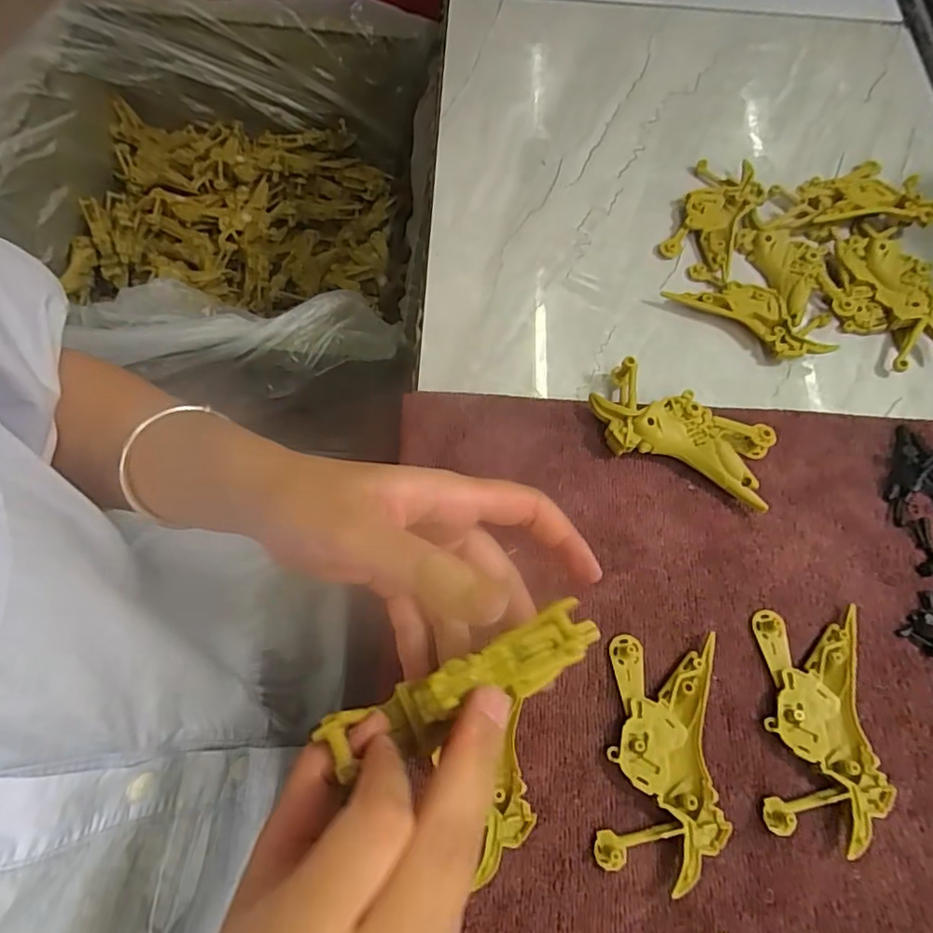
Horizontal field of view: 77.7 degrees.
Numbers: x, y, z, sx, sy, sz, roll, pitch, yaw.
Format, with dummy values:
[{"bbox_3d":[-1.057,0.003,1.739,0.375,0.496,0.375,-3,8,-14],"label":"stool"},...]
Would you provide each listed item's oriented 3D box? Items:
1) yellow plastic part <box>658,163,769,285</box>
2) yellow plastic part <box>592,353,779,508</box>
[{"bbox_3d":[0.170,-0.171,0.395,0.048,0.012,0.092,25,69,9],"label":"yellow plastic part"},{"bbox_3d":[0.117,-0.017,0.318,0.098,0.024,0.048,27,69,10],"label":"yellow plastic part"}]

